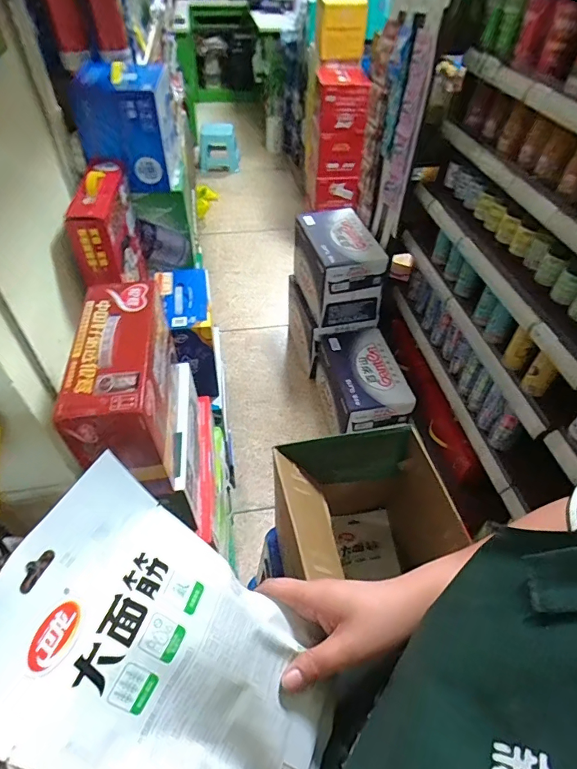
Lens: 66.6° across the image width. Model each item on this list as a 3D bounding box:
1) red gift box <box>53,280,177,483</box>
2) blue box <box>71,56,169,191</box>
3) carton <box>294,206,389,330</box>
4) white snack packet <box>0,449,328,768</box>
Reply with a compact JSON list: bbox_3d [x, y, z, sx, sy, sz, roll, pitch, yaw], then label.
[{"bbox_3d":[-0.245,-0.008,0.661,0.112,0.158,0.262,-4,48,-6],"label":"red gift box"},{"bbox_3d":[-0.357,-0.548,0.958,0.186,0.204,0.132,0,47,-2],"label":"blue box"},{"bbox_3d":[0.179,-0.442,1.697,0.257,0.301,0.359,-15,50,-15],"label":"carton"},{"bbox_3d":[-0.058,0.172,0.275,0.249,0.016,0.139,42,46,-18],"label":"white snack packet"}]

